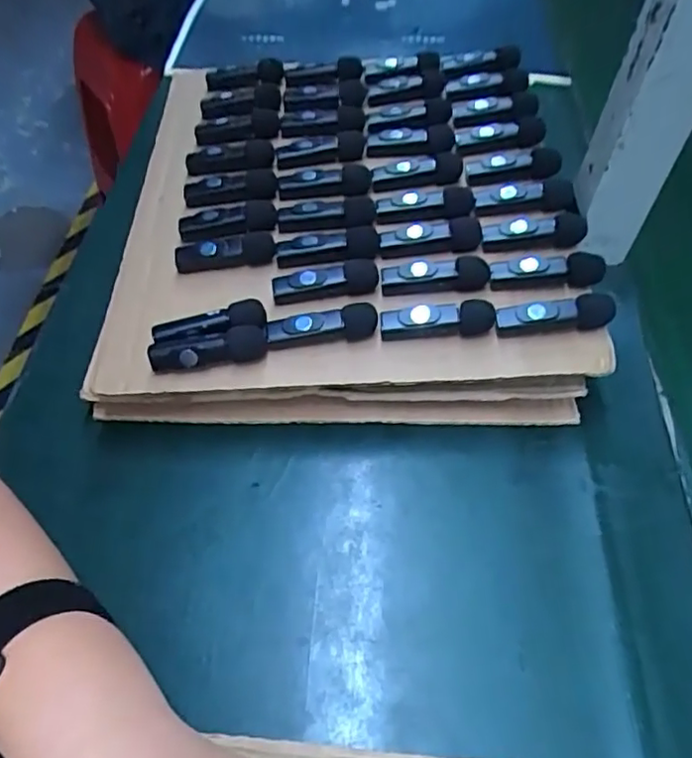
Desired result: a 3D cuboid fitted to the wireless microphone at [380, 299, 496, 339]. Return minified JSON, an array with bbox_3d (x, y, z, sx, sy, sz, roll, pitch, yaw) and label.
[{"bbox_3d":[0.053,-0.034,0.350,0.064,0.016,0.013,-2,54,-4],"label":"wireless microphone"}]

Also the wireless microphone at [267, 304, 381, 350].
[{"bbox_3d":[-0.014,-0.030,0.351,0.063,0.019,0.011,-5,54,-6],"label":"wireless microphone"}]

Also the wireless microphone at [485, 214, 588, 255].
[{"bbox_3d":[0.118,-0.090,0.386,0.062,0.019,0.018,-2,54,-4],"label":"wireless microphone"}]

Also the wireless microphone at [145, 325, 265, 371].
[{"bbox_3d":[-0.078,-0.016,0.348,0.065,0.014,0.016,-8,55,-8],"label":"wireless microphone"}]

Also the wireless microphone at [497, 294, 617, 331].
[{"bbox_3d":[0.118,-0.036,0.346,0.064,0.017,0.013,0,54,-2],"label":"wireless microphone"}]

